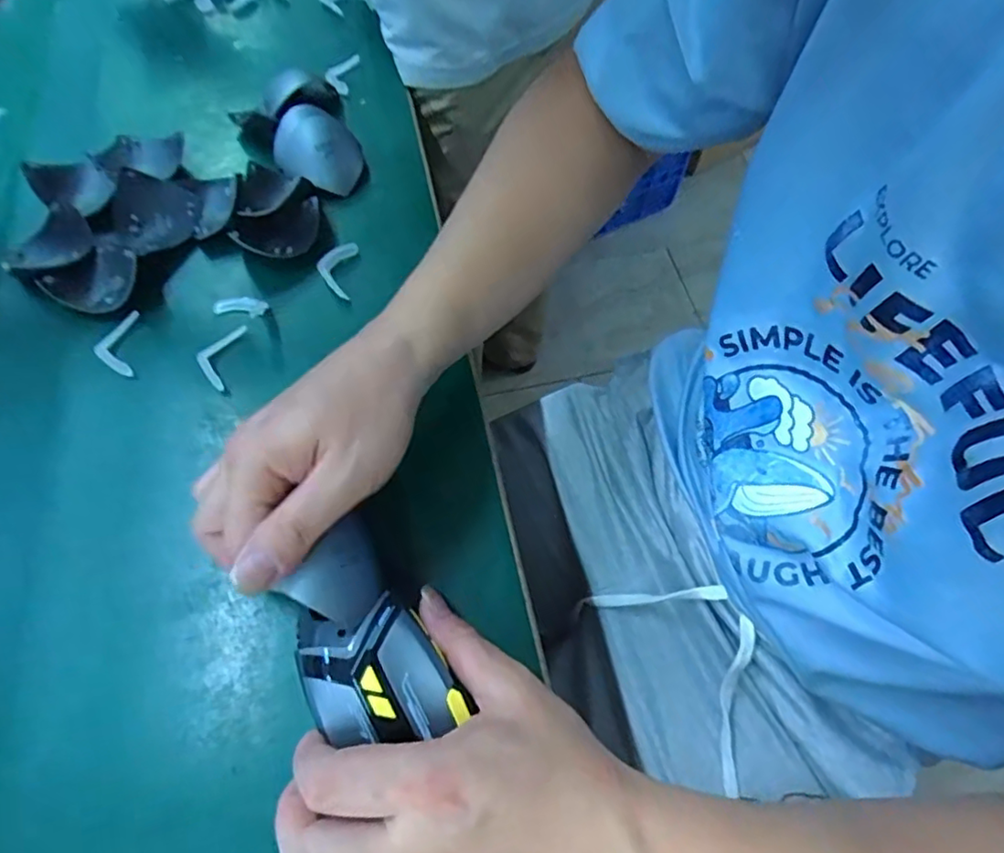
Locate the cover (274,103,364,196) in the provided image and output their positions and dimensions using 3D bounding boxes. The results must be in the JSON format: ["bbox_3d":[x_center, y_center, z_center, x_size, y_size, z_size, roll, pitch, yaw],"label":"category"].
[{"bbox_3d":[-0.137,-0.205,0.445,0.061,0.039,0.066,-15,65,-10],"label":"cover"}]

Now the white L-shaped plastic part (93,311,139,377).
[{"bbox_3d":[-0.234,-0.051,0.377,0.031,0.012,0.034,39,68,16],"label":"white L-shaped plastic part"}]

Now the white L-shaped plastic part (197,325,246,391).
[{"bbox_3d":[-0.180,-0.044,0.381,0.023,0.008,0.047,9,63,2],"label":"white L-shaped plastic part"}]

